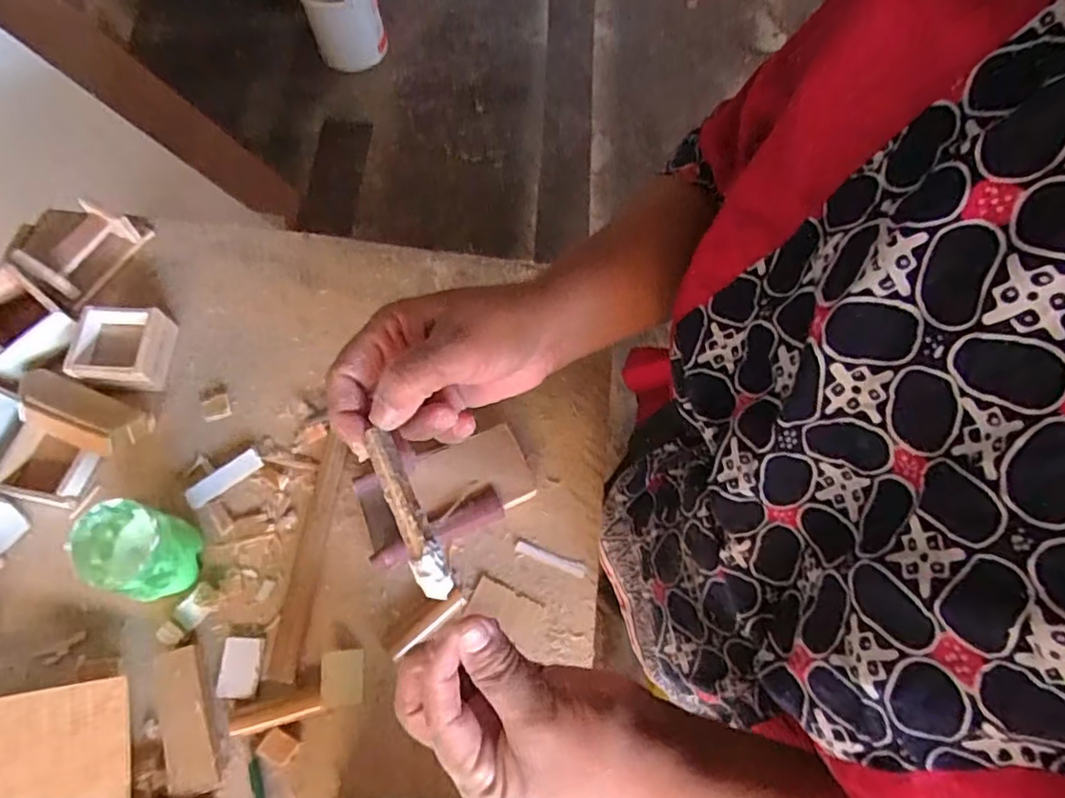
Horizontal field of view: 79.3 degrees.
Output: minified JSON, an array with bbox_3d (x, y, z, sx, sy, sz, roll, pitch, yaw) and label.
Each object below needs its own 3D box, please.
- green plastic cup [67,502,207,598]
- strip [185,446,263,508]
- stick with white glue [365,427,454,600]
[{"bbox_3d":[-0.269,0.105,0.443,0.061,0.070,0.056,0,68,0],"label":"green plastic cup"},{"bbox_3d":[-0.240,0.062,0.499,0.059,0.007,0.017,-36,72,-14],"label":"strip"},{"bbox_3d":[-0.056,0.051,0.289,0.014,0.006,0.078,-23,72,-9],"label":"stick with white glue"}]

